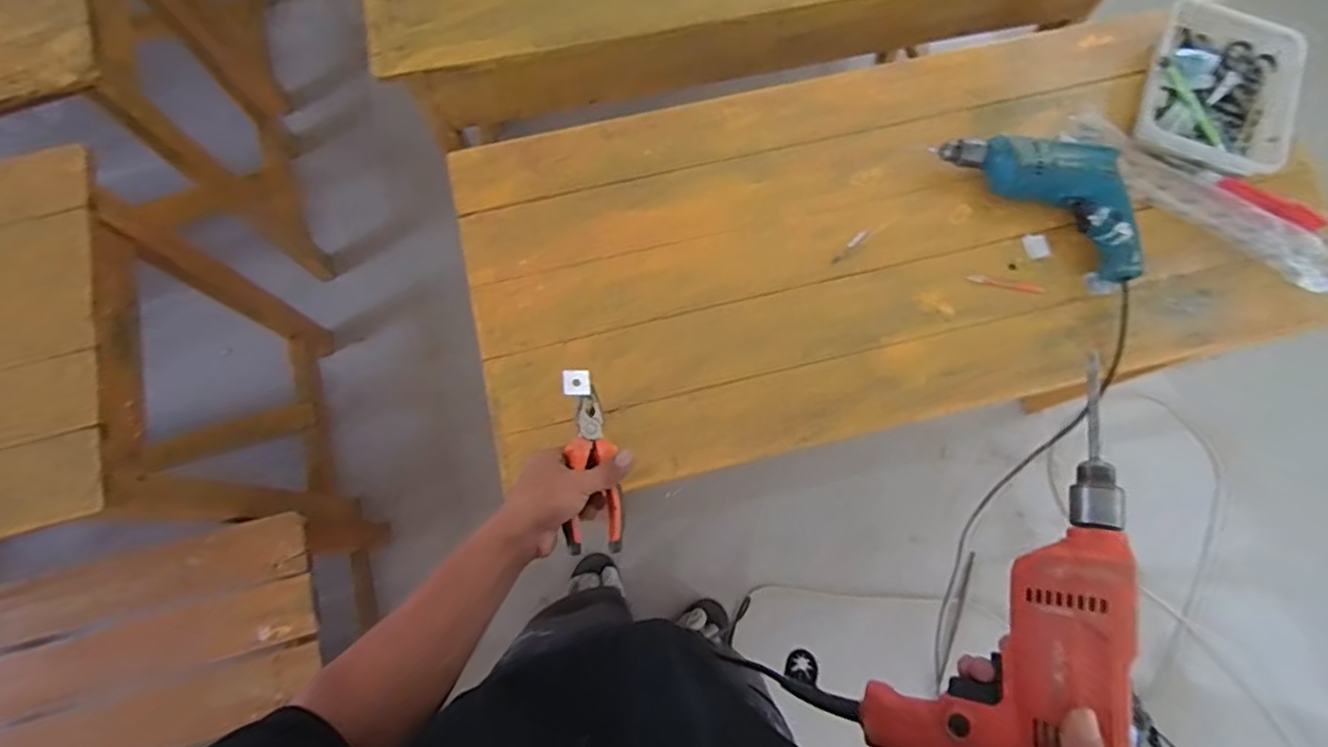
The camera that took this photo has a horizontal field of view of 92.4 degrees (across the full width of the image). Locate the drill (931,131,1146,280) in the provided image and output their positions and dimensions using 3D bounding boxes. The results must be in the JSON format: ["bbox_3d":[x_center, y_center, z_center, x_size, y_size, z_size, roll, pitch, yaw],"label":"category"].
[{"bbox_3d":[0.478,-0.235,0.775,0.264,0.058,0.129,38,79,10],"label":"drill"}]

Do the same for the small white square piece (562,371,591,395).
[{"bbox_3d":[-0.087,0.009,0.633,0.028,0.005,0.025,-3,71,-19],"label":"small white square piece"}]

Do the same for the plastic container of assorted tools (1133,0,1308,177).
[{"bbox_3d":[0.705,-0.359,0.807,0.174,0.041,0.215,21,76,6],"label":"plastic container of assorted tools"}]

